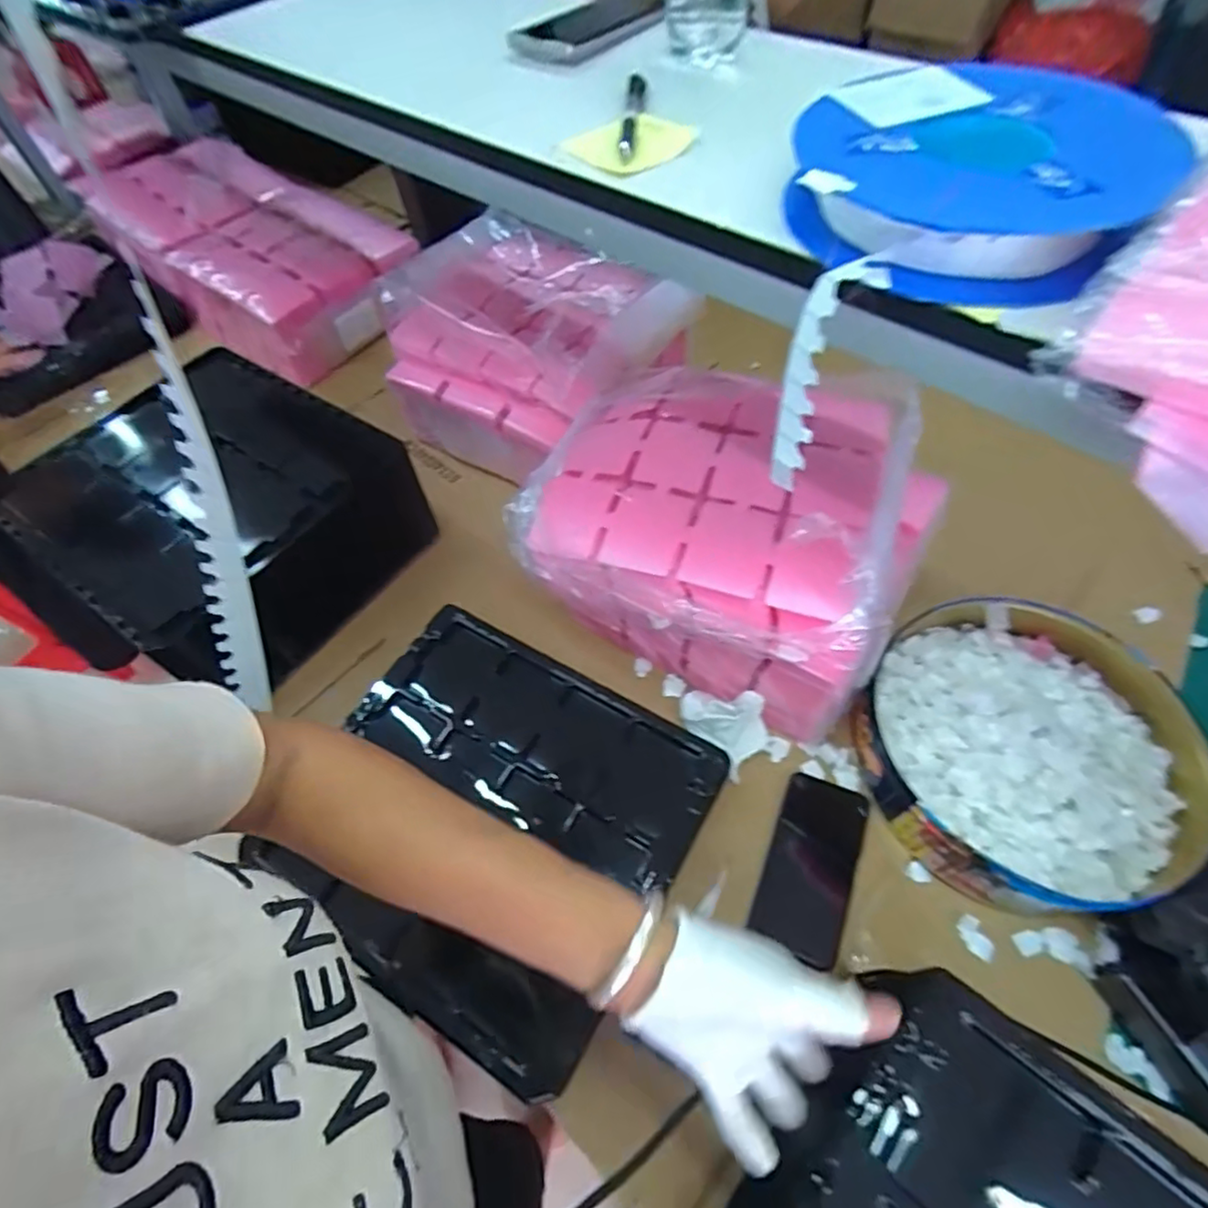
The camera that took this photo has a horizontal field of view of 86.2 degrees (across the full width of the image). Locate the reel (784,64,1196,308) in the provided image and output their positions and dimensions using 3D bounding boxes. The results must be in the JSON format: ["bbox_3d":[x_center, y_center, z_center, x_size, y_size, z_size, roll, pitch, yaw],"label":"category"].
[{"bbox_3d":[0.212,-0.253,0.381,0.200,0.047,0.201,22,61,18],"label":"reel"}]

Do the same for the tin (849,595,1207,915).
[{"bbox_3d":[0.413,0.139,0.640,0.293,0.070,0.295,-2,56,3],"label":"tin"}]

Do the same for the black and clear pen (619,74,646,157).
[{"bbox_3d":[0.021,-0.375,0.498,0.012,0.018,0.131,4,57,7],"label":"black and clear pen"}]

